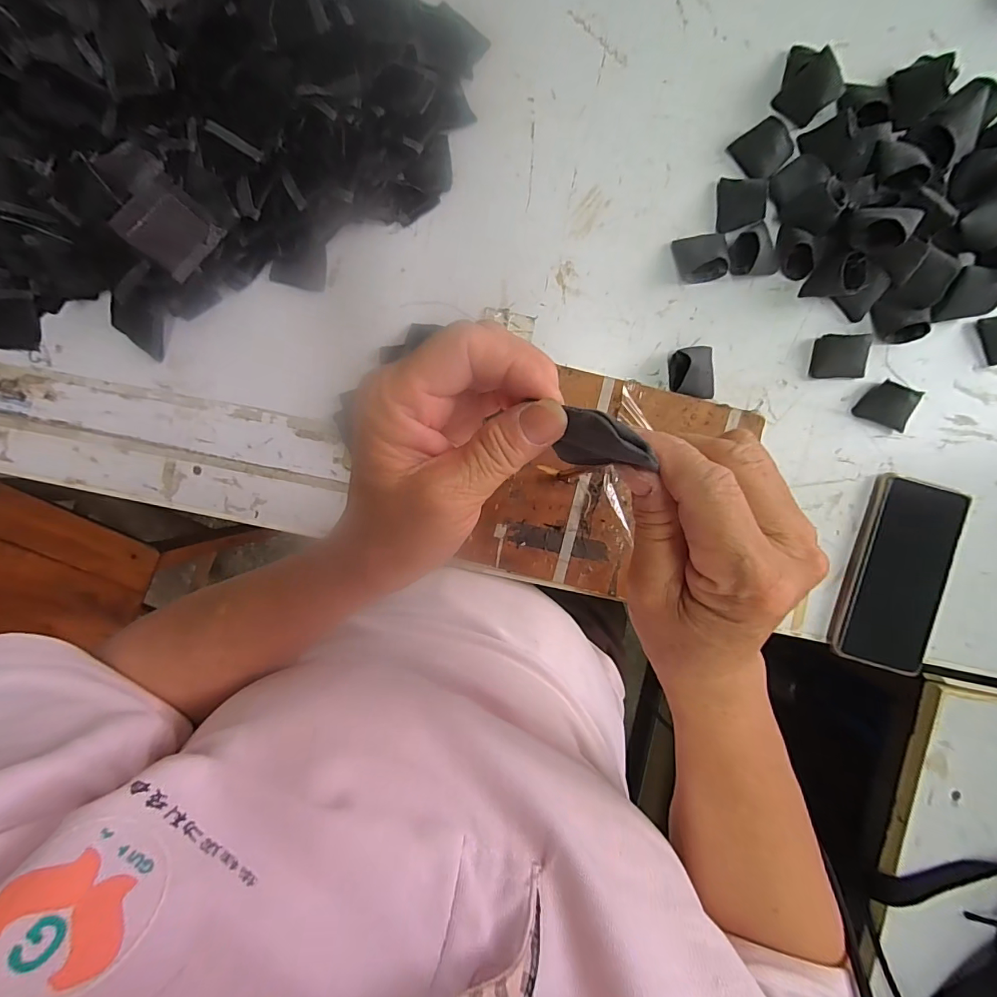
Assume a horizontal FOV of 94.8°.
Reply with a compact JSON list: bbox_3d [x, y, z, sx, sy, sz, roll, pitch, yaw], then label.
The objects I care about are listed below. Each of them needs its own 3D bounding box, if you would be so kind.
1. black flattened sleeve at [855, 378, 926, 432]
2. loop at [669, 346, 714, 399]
[{"bbox_3d":[0.328,-0.079,0.383,0.042,0.021,0.031,19,92,-1],"label":"black flattened sleeve"},{"bbox_3d":[0.164,-0.106,0.382,0.037,0.021,0.042,-4,92,0],"label":"loop"}]

